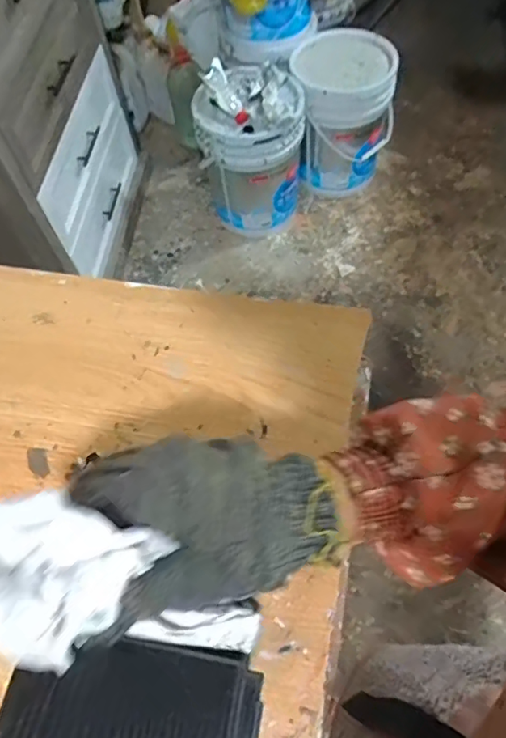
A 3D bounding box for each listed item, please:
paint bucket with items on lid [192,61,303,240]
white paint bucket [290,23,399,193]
[{"bbox_3d":[-0.002,-0.640,1.555,0.301,0.412,0.320,-2,61,3],"label":"paint bucket with items on lid"},{"bbox_3d":[0.275,-0.761,1.608,0.300,0.392,0.286,-2,61,3],"label":"white paint bucket"}]

